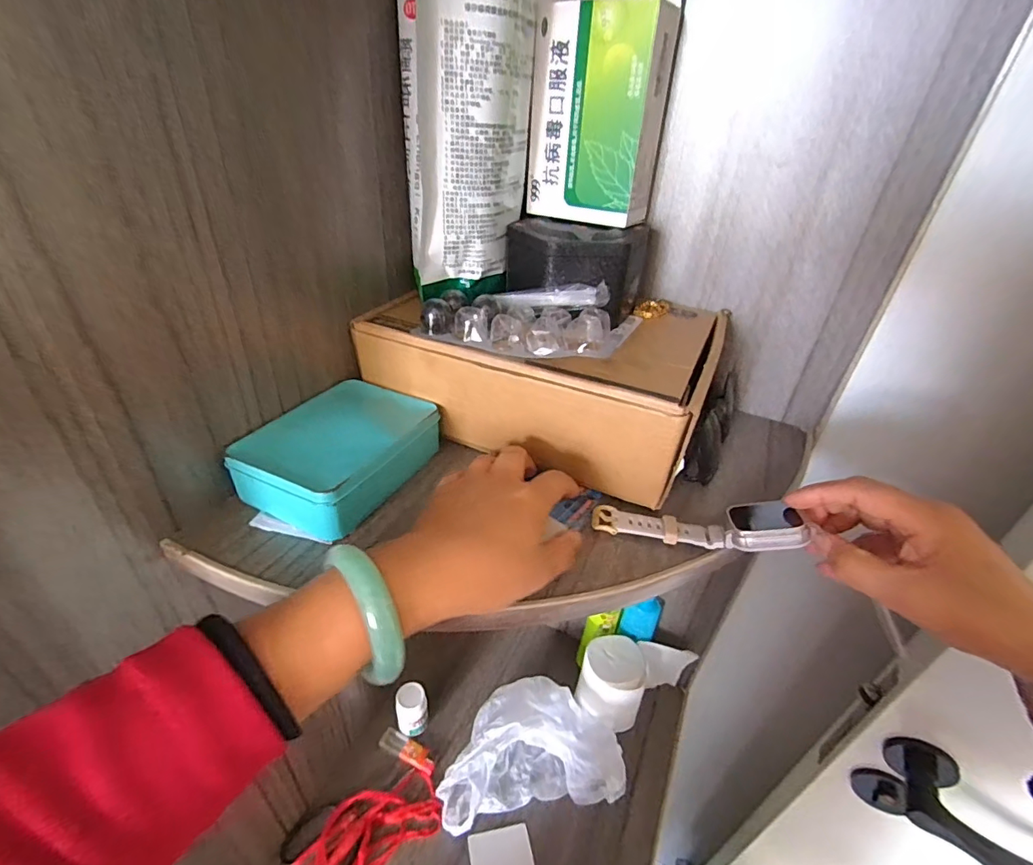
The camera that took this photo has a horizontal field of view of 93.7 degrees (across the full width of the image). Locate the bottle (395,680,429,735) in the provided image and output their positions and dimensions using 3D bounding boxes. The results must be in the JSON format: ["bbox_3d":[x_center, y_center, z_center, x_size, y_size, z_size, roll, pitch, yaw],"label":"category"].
[{"bbox_3d":[-0.134,0.357,0.624,0.039,0.077,0.032,-7,36,-17],"label":"bottle"}]

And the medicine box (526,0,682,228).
[{"bbox_3d":[0.061,-0.258,0.365,0.102,0.172,0.054,18,37,18],"label":"medicine box"}]

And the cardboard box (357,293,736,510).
[{"bbox_3d":[0.025,-0.053,0.417,0.269,0.092,0.180,17,36,17],"label":"cardboard box"}]

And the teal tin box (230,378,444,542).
[{"bbox_3d":[-0.125,0.015,0.344,0.096,0.040,0.121,18,37,19],"label":"teal tin box"}]

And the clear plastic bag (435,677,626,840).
[{"bbox_3d":[0.012,0.372,0.588,0.203,0.095,0.149,-2,35,-9],"label":"clear plastic bag"}]

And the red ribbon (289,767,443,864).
[{"bbox_3d":[-0.160,0.456,0.541,0.105,0.025,0.158,22,38,24],"label":"red ribbon"}]

